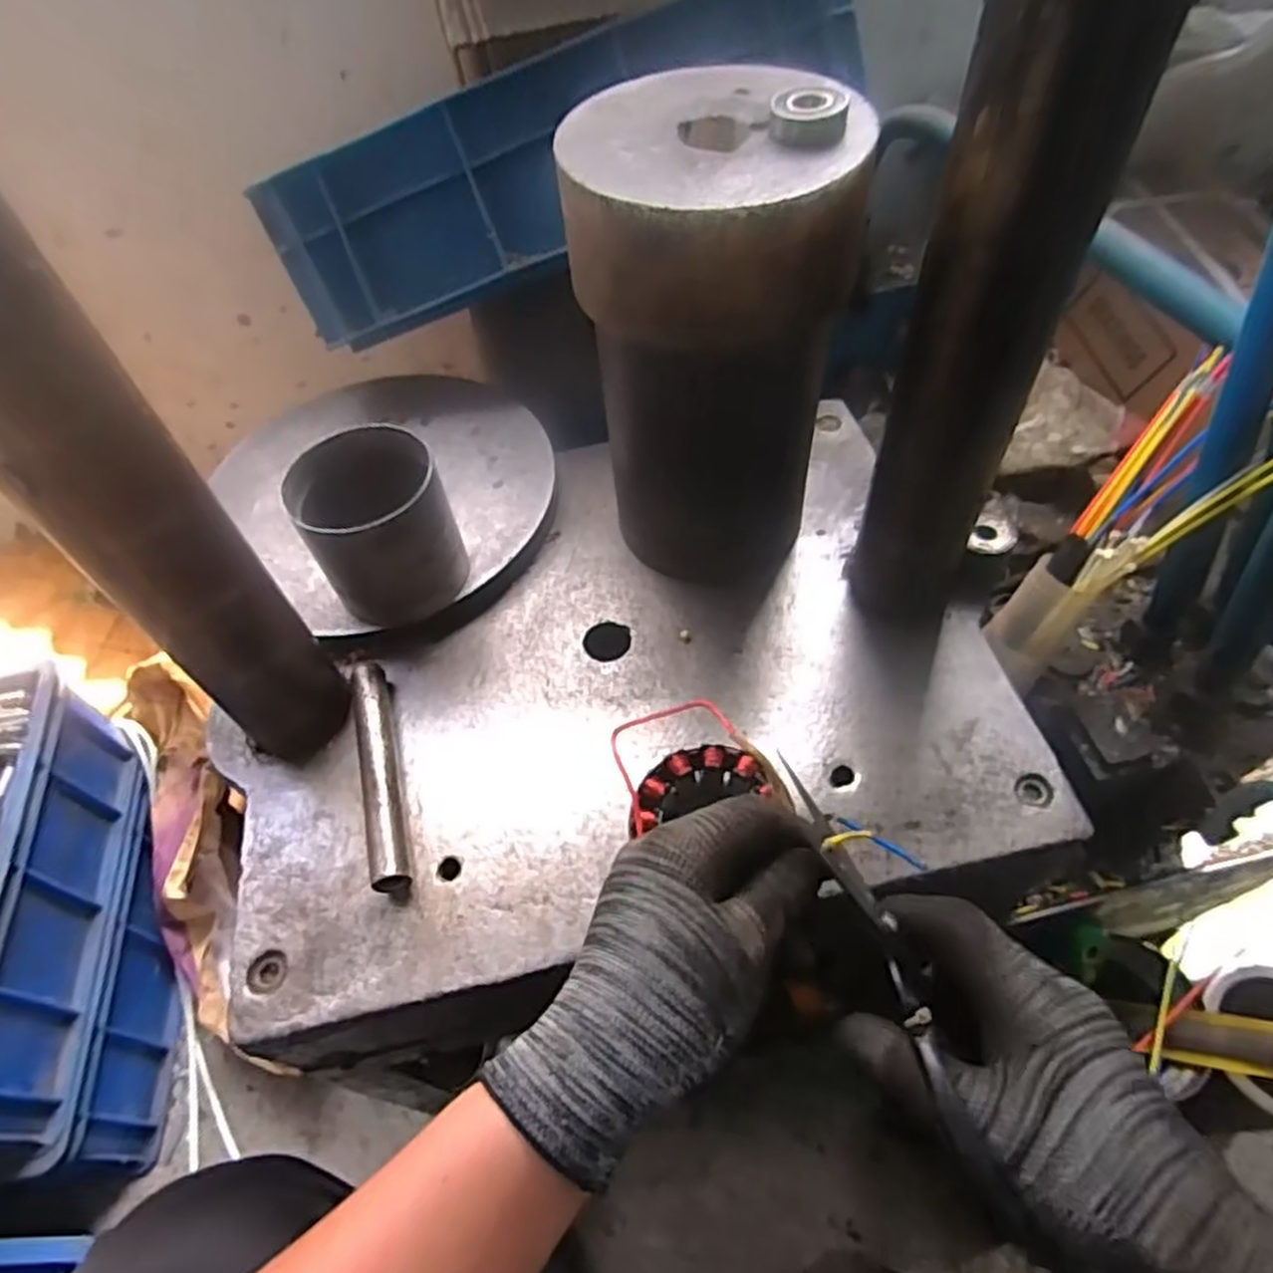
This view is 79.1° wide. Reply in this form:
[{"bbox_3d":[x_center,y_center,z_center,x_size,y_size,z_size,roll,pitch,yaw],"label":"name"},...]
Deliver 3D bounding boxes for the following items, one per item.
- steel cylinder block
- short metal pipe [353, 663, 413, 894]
[{"bbox_3d":[0.046,-0.154,0.454,0.140,0.257,0.132,-1,54,4],"label":"steel cylinder block"},{"bbox_3d":[-0.149,0.079,0.452,0.020,0.021,0.142,-15,55,-6],"label":"short metal pipe"}]

